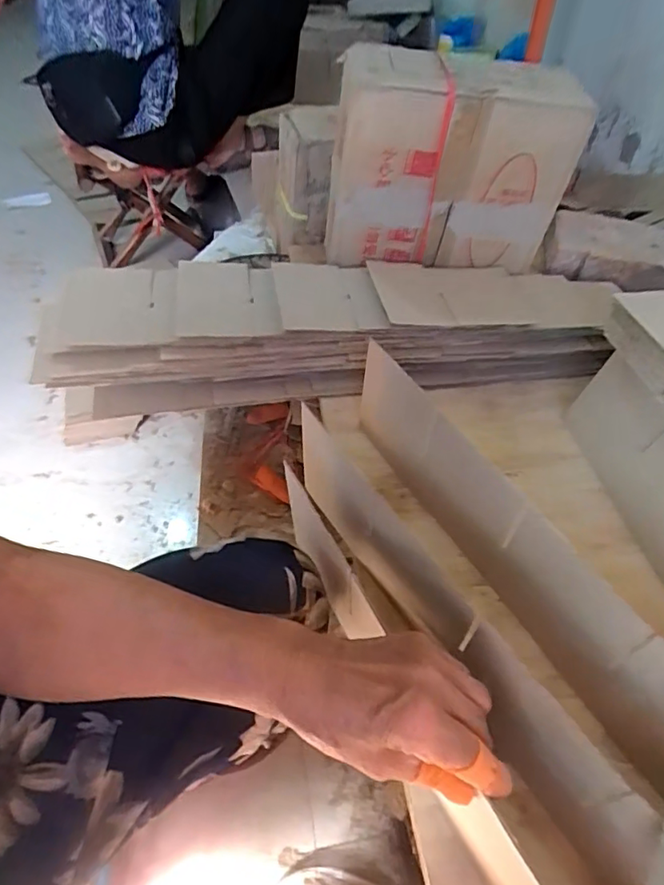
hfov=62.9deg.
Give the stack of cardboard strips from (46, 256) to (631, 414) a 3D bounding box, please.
[{"bbox_3d":[0.003,-0.144,0.702,0.675,0.108,0.182,-2,49,-4],"label":"stack of cardboard strips"}]

